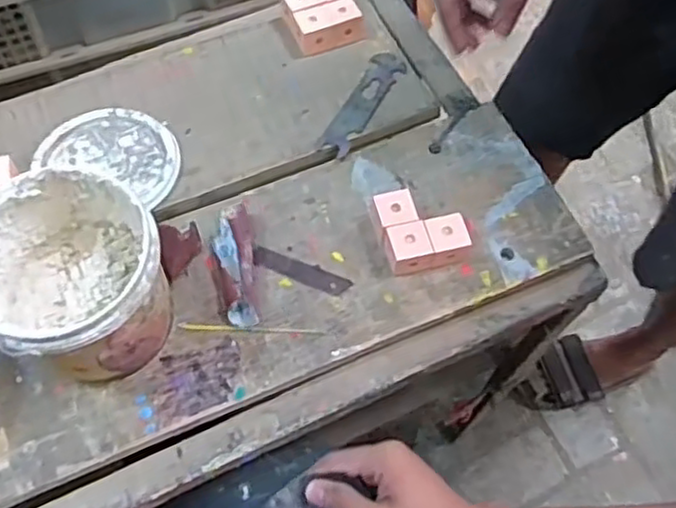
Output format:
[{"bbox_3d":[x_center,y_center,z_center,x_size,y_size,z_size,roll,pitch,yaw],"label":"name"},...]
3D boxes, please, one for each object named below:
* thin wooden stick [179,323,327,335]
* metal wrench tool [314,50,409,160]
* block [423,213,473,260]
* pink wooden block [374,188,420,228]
[{"bbox_3d":[-0.068,0.059,0.550,0.113,0.004,0.006,5,62,-1],"label":"thin wooden stick"},{"bbox_3d":[0.023,-0.142,0.652,0.035,0.006,0.133,28,64,11],"label":"metal wrench tool"},{"bbox_3d":[0.088,-0.011,0.571,0.032,0.031,0.033,-10,63,-9],"label":"block"},{"bbox_3d":[0.046,-0.031,0.580,0.032,0.030,0.033,-11,63,-9],"label":"pink wooden block"}]

